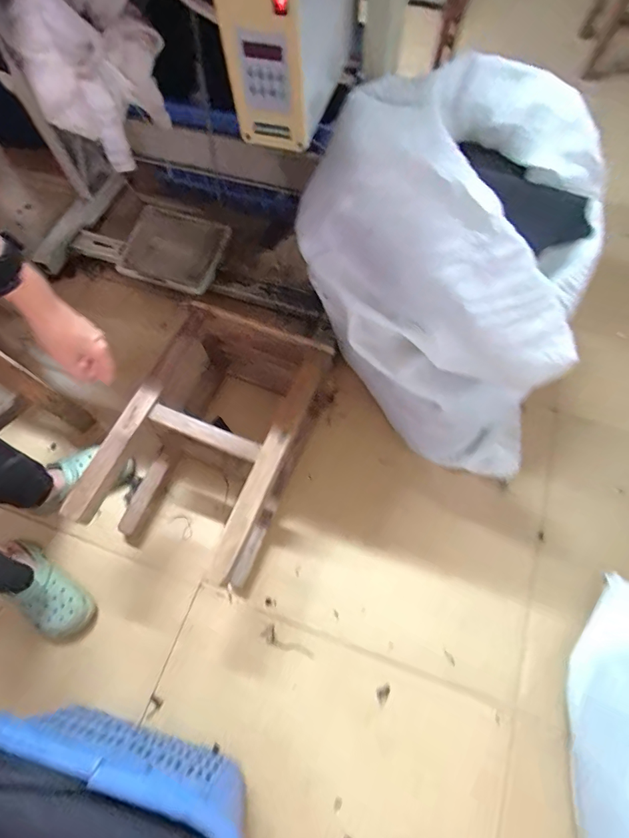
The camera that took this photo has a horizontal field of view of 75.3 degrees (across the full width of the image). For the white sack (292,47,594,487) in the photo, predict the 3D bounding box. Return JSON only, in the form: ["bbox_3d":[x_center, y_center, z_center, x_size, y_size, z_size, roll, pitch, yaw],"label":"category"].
[{"bbox_3d":[0.230,-0.206,0.724,0.534,0.483,0.347,27,69,10],"label":"white sack"}]

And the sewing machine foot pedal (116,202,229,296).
[{"bbox_3d":[-0.348,-0.424,1.018,0.251,0.040,0.207,19,68,9],"label":"sewing machine foot pedal"}]

